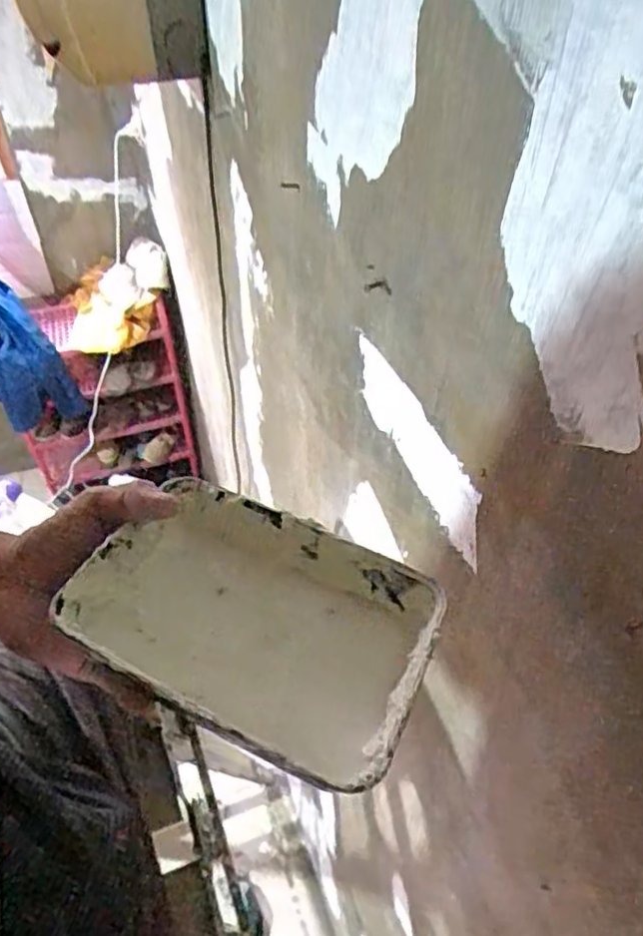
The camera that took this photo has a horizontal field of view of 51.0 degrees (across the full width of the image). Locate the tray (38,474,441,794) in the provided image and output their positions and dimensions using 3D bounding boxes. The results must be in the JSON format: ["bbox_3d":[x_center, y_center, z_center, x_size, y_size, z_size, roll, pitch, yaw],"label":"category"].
[{"bbox_3d":[-0.032,0.078,0.340,0.168,0.045,0.119,22,52,15],"label":"tray"}]

